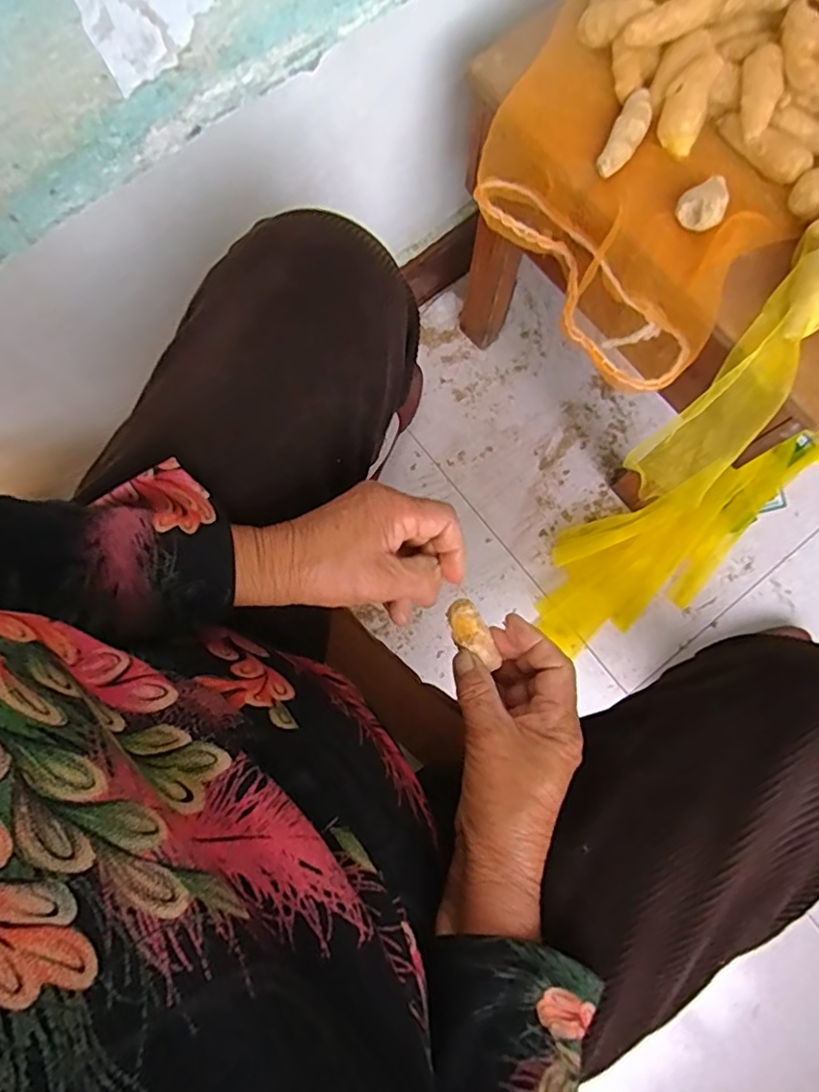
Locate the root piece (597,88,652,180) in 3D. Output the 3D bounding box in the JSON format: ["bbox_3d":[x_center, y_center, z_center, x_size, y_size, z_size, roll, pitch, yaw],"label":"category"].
[{"bbox_3d":[0.174,-0.329,0.483,0.024,0.017,0.074,26,81,6],"label":"root piece"}]

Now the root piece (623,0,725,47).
[{"bbox_3d":[0.209,-0.413,0.473,0.076,0.021,0.025,-19,79,16],"label":"root piece"}]

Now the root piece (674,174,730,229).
[{"bbox_3d":[0.223,-0.259,0.453,0.033,0.020,0.039,34,82,7],"label":"root piece"}]

